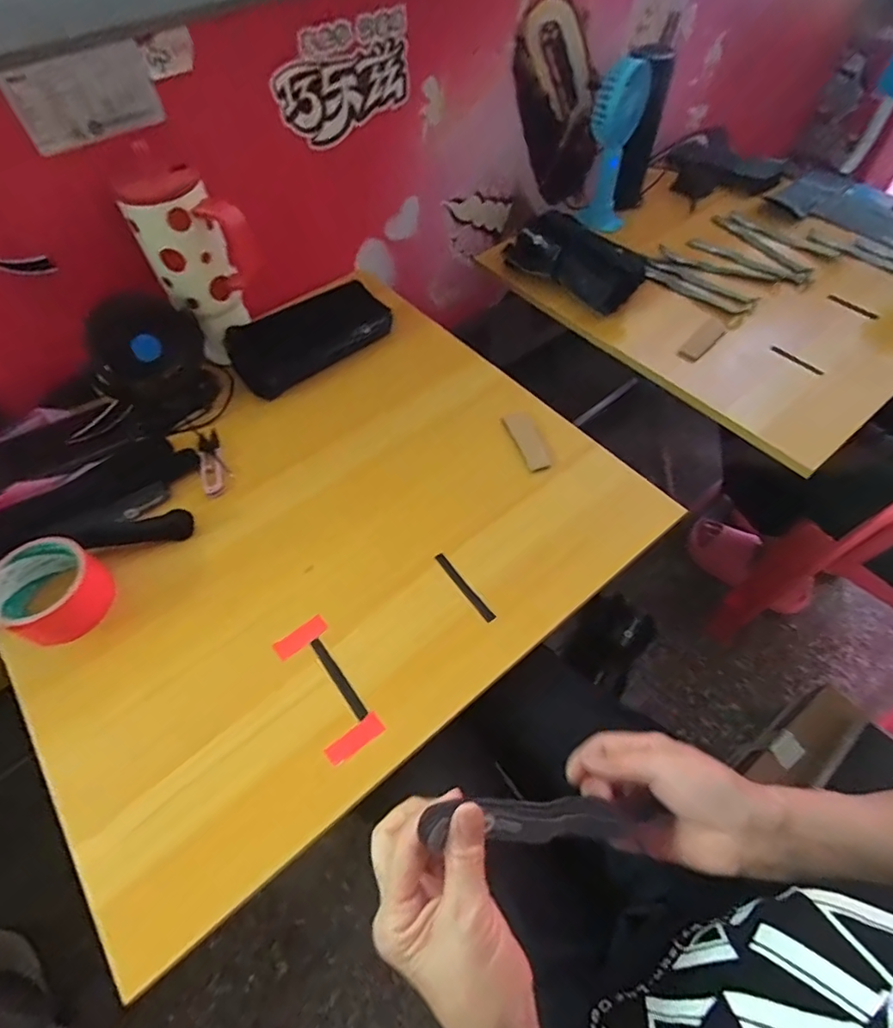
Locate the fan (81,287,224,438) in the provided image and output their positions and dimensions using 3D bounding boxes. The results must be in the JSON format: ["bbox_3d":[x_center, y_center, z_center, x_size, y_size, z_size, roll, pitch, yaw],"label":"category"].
[{"bbox_3d":[-0.331,-0.177,0.588,0.117,0.130,0.079,-29,60,-17],"label":"fan"}]

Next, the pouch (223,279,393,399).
[{"bbox_3d":[-0.170,-0.226,0.668,0.208,0.059,0.072,-29,60,-17],"label":"pouch"}]

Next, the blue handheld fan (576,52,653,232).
[{"bbox_3d":[0.254,-0.553,0.802,0.078,0.219,0.063,9,57,8],"label":"blue handheld fan"}]

